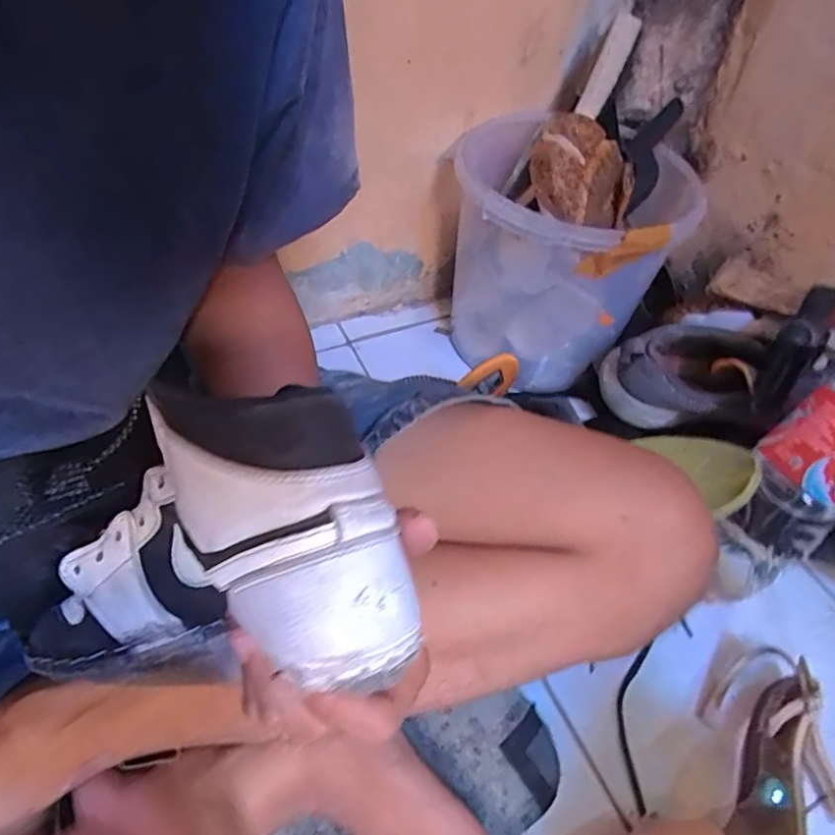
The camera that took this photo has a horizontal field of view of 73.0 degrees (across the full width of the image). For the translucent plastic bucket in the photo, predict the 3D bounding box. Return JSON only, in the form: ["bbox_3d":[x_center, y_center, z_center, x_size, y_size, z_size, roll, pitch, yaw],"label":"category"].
[{"bbox_3d":[0.140,-0.169,0.636,0.225,0.230,0.217,3,50,-3],"label":"translucent plastic bucket"}]

